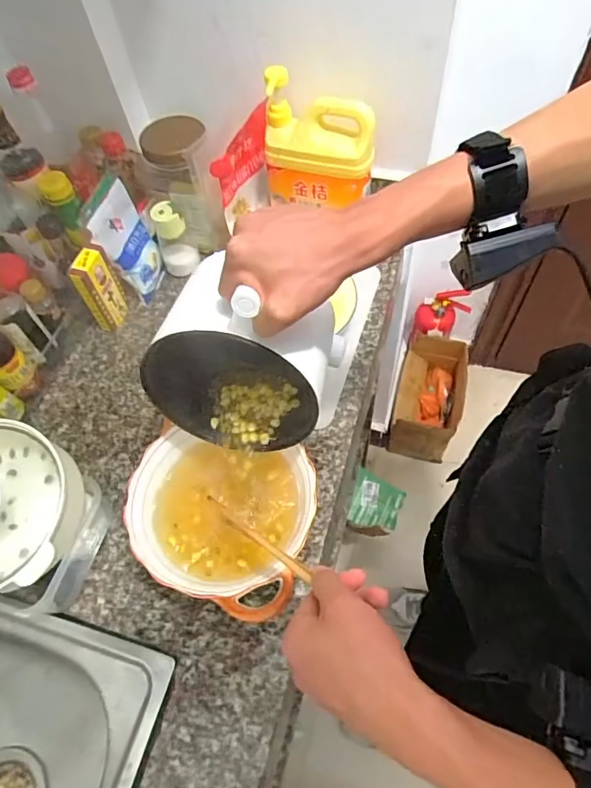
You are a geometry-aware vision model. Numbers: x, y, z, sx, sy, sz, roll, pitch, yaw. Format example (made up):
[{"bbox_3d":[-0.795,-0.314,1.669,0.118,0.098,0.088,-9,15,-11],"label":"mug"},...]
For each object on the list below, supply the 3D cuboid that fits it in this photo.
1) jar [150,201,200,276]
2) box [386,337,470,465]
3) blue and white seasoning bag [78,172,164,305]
[{"bbox_3d":[-0.187,-0.243,0.741,0.054,0.103,0.062,-16,59,-5],"label":"jar"},{"bbox_3d":[0.384,0.019,1.395,0.178,0.216,0.286,13,61,12],"label":"box"},{"bbox_3d":[-0.244,-0.226,0.714,0.027,0.164,0.112,-4,43,29],"label":"blue and white seasoning bag"}]

